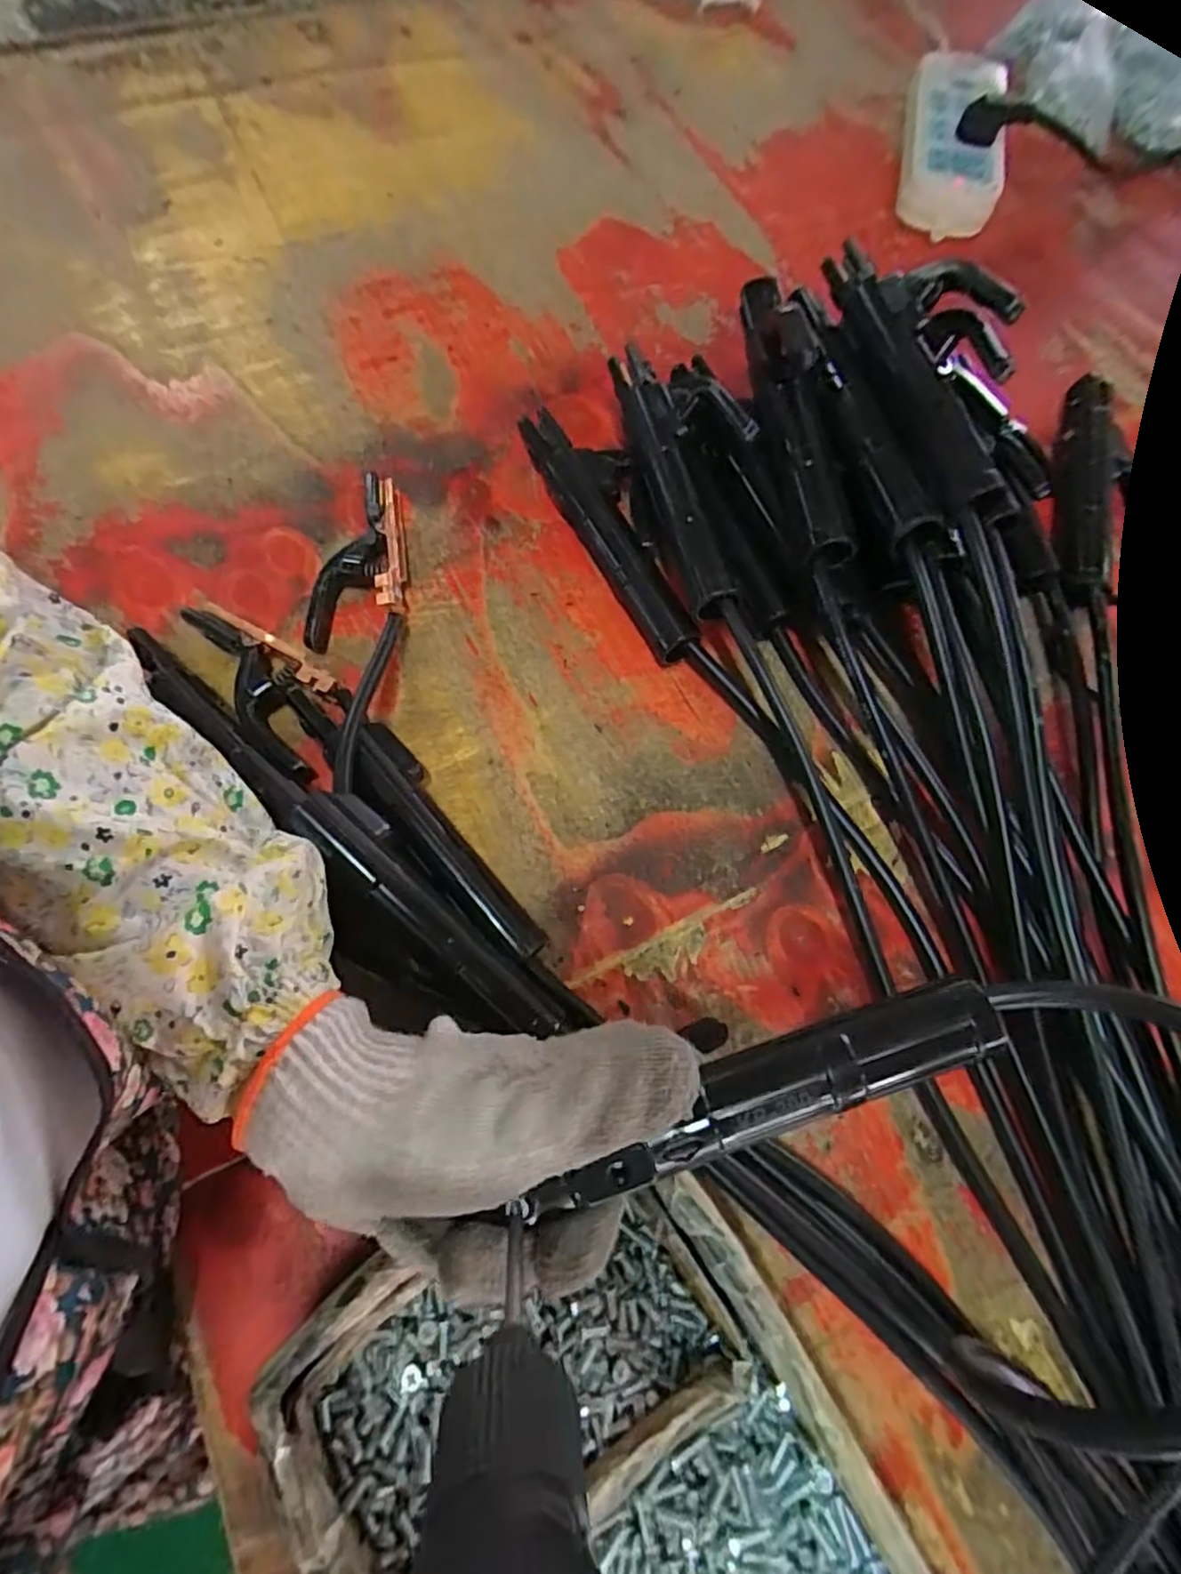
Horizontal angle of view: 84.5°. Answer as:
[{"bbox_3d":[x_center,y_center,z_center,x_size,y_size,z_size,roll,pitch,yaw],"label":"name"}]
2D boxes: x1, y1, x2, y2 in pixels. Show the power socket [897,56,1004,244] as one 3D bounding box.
[{"bbox_3d":[0.310,-0.556,0.551,0.073,0.032,0.201,12,71,2],"label":"power socket"}]

